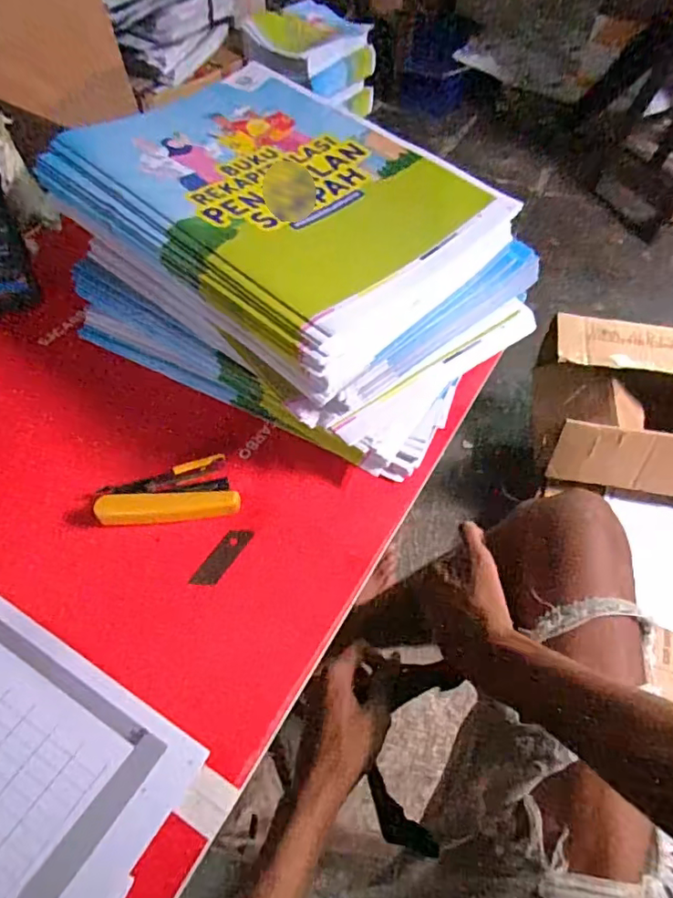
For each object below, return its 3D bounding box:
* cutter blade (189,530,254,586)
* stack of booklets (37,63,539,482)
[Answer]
[{"bbox_3d":[-0.082,0.078,0.404,0.016,0.004,0.052,37,67,-1],"label":"cutter blade"},{"bbox_3d":[-0.038,-0.159,0.479,0.353,0.127,0.264,34,59,21],"label":"stack of booklets"}]

